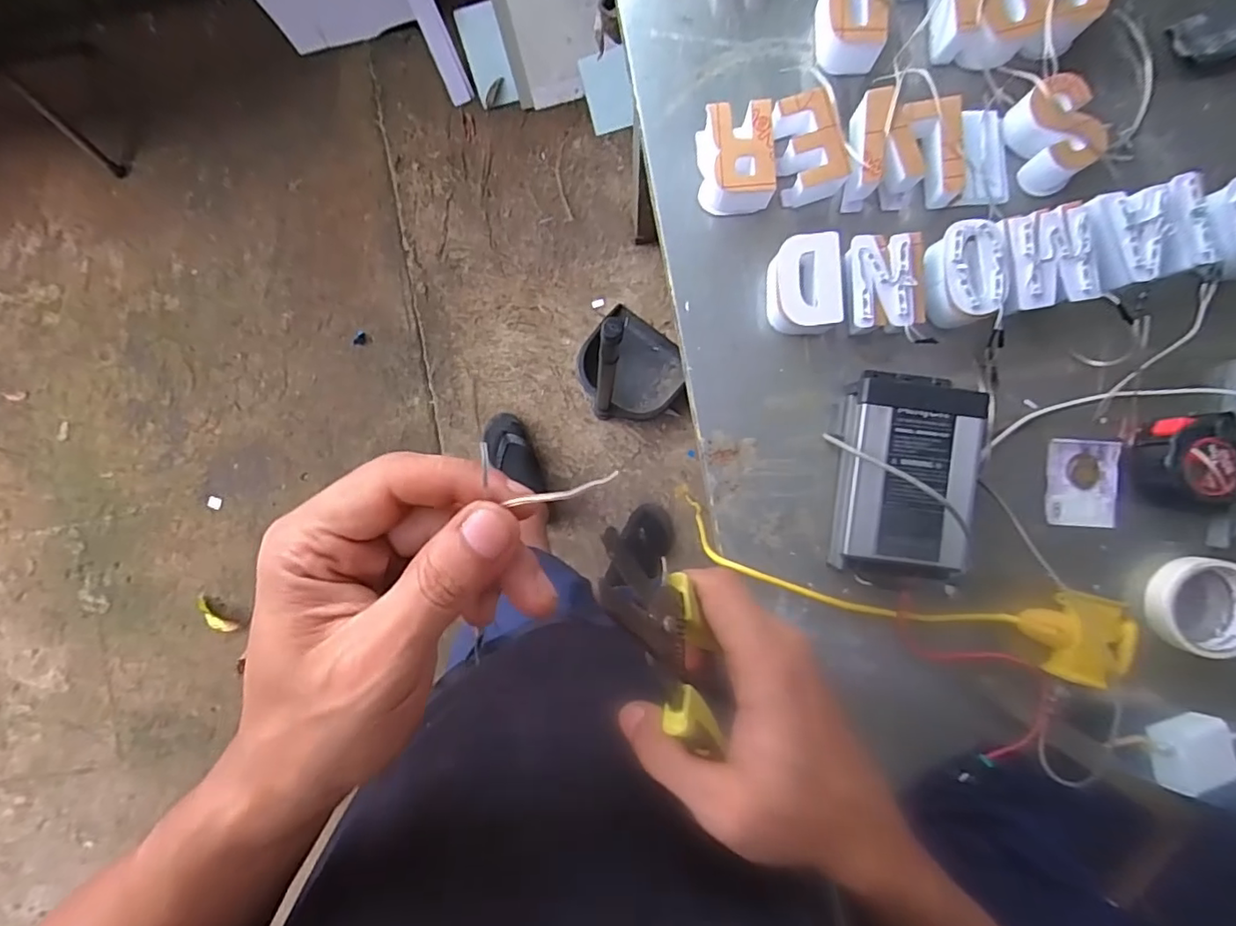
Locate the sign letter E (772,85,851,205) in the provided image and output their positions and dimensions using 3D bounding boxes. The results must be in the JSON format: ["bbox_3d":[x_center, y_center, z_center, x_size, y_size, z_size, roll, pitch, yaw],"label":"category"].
[{"bbox_3d":[0.177,-0.296,0.562,0.059,0.056,0.086,-19,90,5],"label":"sign letter E"}]

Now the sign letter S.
[{"bbox_3d":[0.407,-0.306,0.548,0.062,0.040,0.093,-14,91,5],"label":"sign letter S"}]

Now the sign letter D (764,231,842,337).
[{"bbox_3d":[0.172,-0.165,0.550,0.068,0.035,0.088,-3,91,2],"label":"sign letter D"}]

